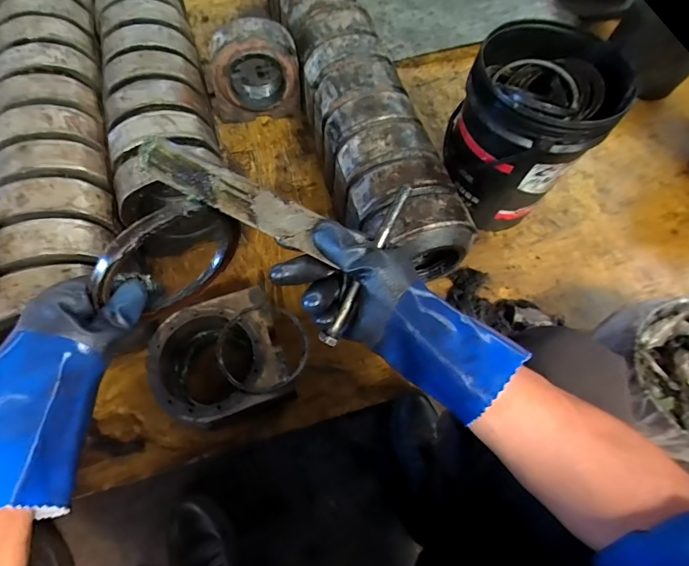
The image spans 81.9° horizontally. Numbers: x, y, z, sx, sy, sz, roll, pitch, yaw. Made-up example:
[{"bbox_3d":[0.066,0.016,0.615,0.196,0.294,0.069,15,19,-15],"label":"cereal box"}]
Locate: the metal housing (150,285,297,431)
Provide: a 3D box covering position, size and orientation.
[{"bbox_3d":[-0.242,0.159,0.783,0.232,0.114,0.225,-19,66,-13],"label":"metal housing"}]

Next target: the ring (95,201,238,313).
[{"bbox_3d":[-0.165,-0.023,0.392,0.140,0.153,0.029,-33,70,-18],"label":"ring"}]

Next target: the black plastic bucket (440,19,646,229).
[{"bbox_3d":[0.410,-0.357,0.913,0.294,0.331,0.359,30,65,11],"label":"black plastic bucket"}]

